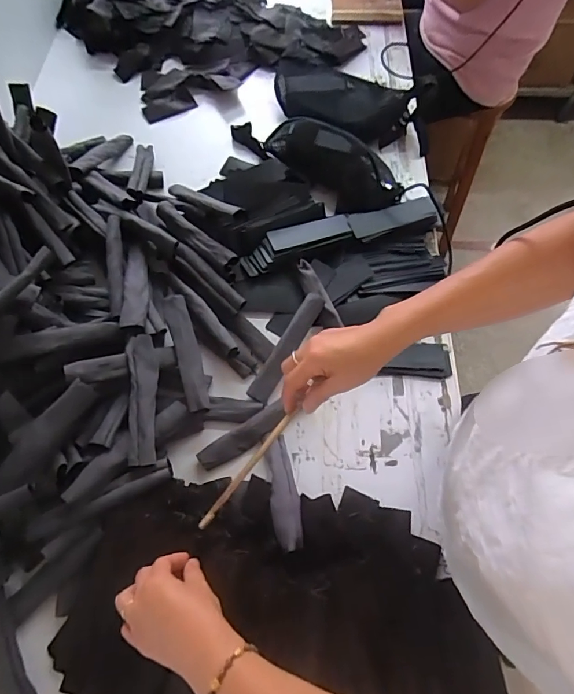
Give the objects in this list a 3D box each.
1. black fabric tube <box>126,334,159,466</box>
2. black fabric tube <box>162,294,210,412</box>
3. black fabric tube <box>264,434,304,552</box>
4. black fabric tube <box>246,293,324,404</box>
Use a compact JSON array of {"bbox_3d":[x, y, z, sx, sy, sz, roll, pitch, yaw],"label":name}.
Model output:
[{"bbox_3d":[-0.200,0.071,0.625,0.036,0.031,0.182,-9,64,-4],"label":"black fabric tube"},{"bbox_3d":[-0.148,0.005,0.673,0.037,0.013,0.188,-10,68,-23],"label":"black fabric tube"},{"bbox_3d":[-0.005,0.184,0.583,0.035,0.021,0.177,-7,32,-3],"label":"black fabric tube"},{"bbox_3d":[0.001,-0.001,0.704,0.032,0.023,0.191,29,80,14],"label":"black fabric tube"}]

